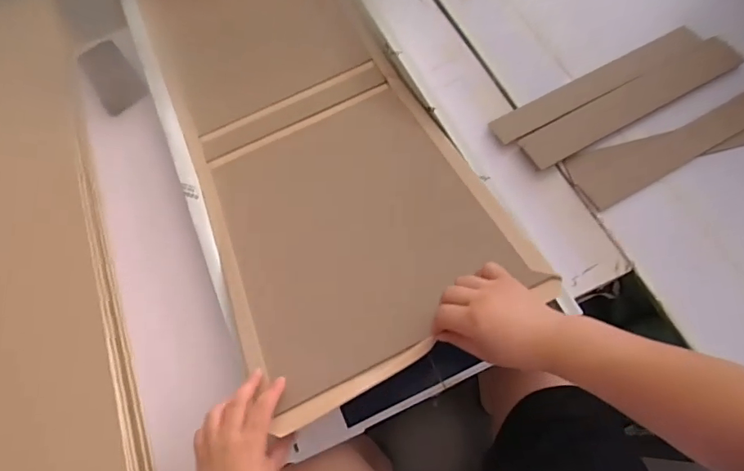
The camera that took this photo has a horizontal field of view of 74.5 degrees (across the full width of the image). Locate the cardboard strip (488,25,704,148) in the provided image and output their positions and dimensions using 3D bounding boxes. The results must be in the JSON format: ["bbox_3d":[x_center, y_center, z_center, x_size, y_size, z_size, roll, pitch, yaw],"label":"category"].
[{"bbox_3d":[0.361,-0.245,0.781,0.396,0.012,0.053,-28,58,-13],"label":"cardboard strip"}]

